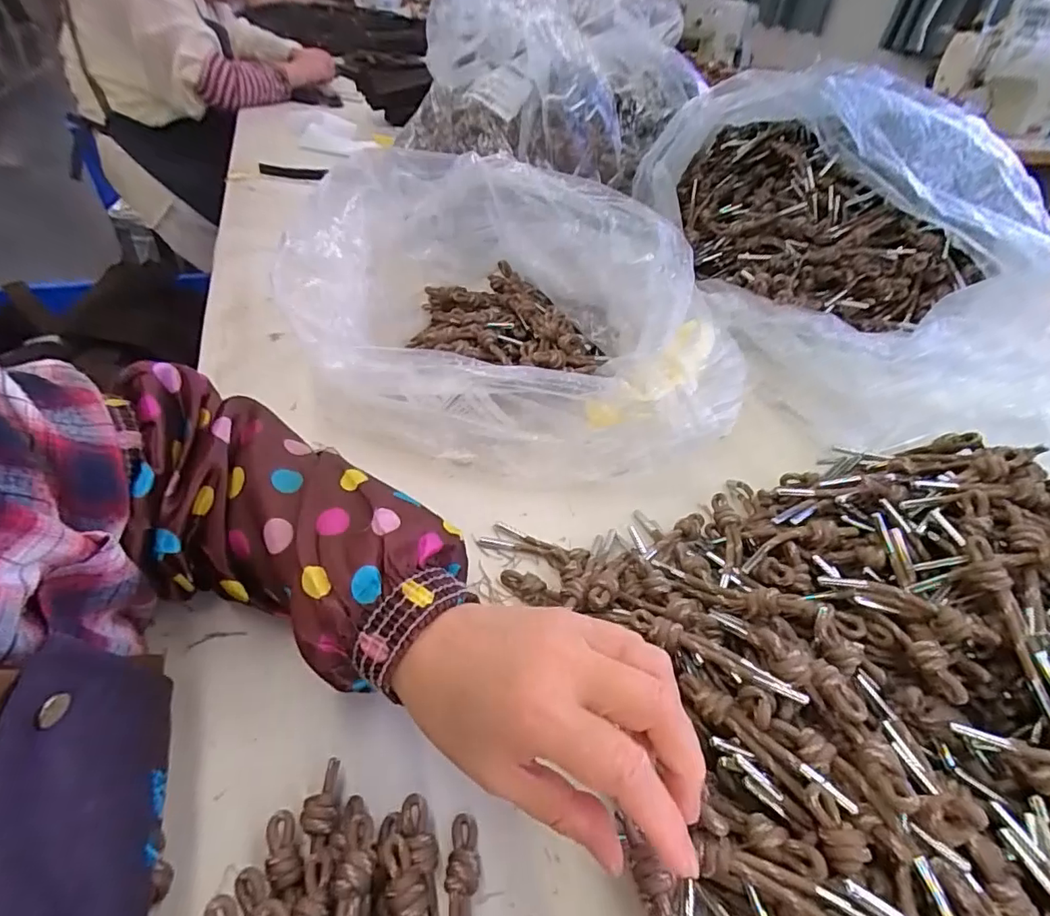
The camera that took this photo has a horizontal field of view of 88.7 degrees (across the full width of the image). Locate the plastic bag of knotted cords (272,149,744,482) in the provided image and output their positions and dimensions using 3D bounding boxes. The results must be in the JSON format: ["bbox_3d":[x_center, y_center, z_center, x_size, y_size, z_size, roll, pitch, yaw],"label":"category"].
[{"bbox_3d":[-0.011,-0.127,0.456,0.389,0.129,0.251,23,47,18],"label":"plastic bag of knotted cords"}]

